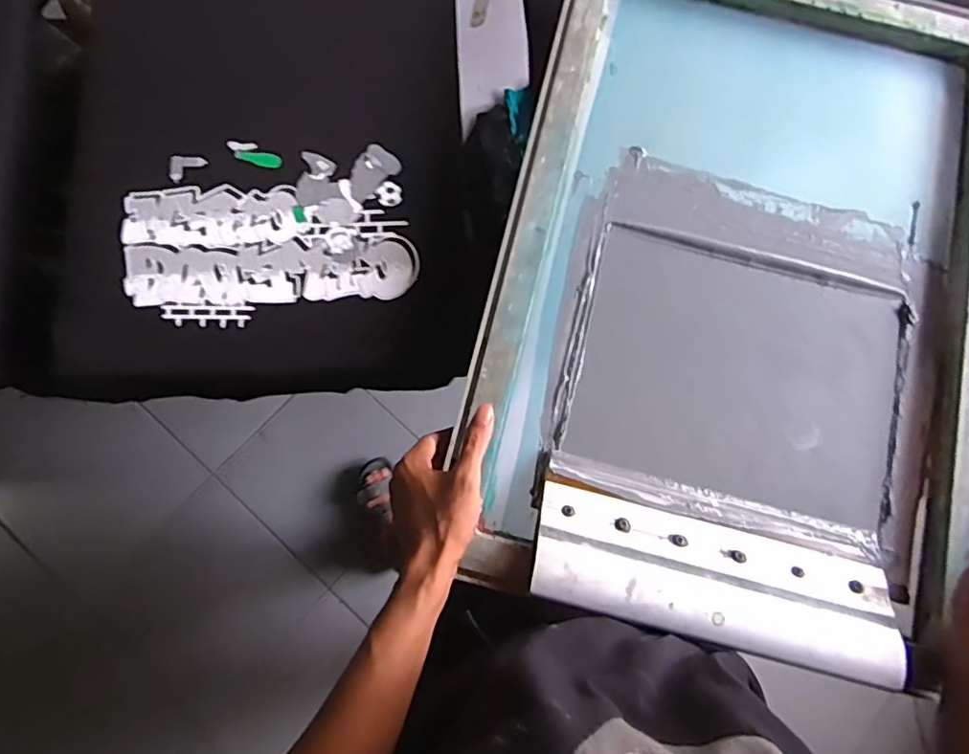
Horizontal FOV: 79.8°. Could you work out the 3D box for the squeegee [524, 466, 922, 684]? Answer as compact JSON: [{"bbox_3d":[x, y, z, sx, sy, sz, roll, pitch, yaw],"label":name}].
[{"bbox_3d":[0.188,0.162,0.470,0.292,0.040,0.097,15,76,1],"label":"squeegee"}]

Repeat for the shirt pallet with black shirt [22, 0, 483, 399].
[{"bbox_3d":[-0.249,-0.280,0.643,0.458,0.073,0.588,-2,76,-3],"label":"shirt pallet with black shirt"}]

